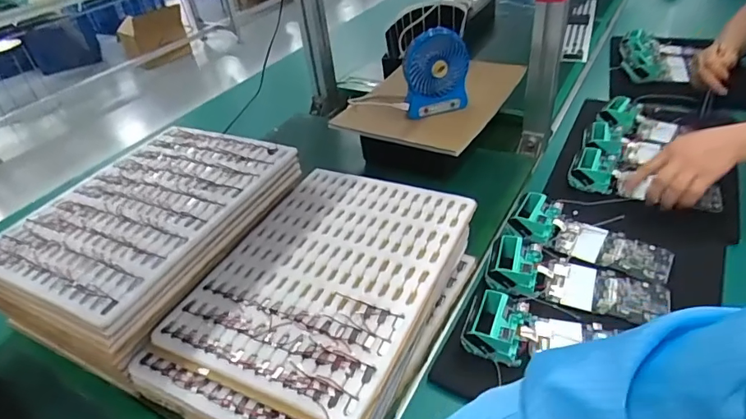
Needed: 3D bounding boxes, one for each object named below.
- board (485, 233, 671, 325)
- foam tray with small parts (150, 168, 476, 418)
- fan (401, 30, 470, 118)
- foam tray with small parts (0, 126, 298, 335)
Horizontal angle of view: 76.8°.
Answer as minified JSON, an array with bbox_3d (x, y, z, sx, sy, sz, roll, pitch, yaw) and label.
[{"bbox_3d":[0.241,0.077,0.559,0.199,0.037,0.081,11,40,20],"label":"board"},{"bbox_3d":[-0.051,0.063,0.528,0.241,0.020,0.313,13,41,26],"label":"foam tray with small parts"},{"bbox_3d":[0.102,-0.223,0.771,0.105,0.132,0.036,-13,38,-11],"label":"fan"},{"bbox_3d":[-0.283,-0.006,0.581,0.240,0.026,0.309,12,41,25],"label":"foam tray with small parts"}]

